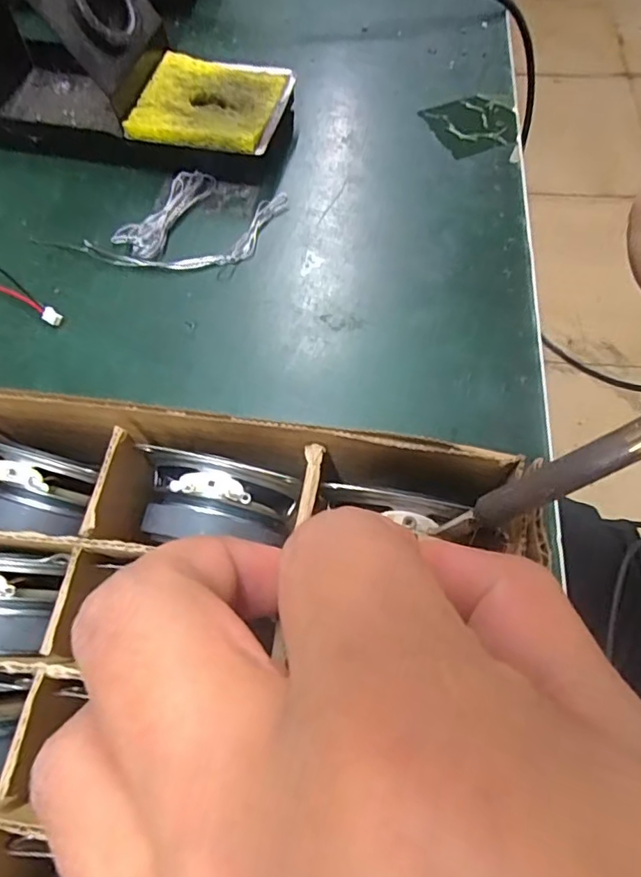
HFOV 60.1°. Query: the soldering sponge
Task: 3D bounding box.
[{"bbox_3d":[-0.054,-0.169,0.276,0.070,0.008,0.068,10,61,2],"label":"soldering sponge"}]

